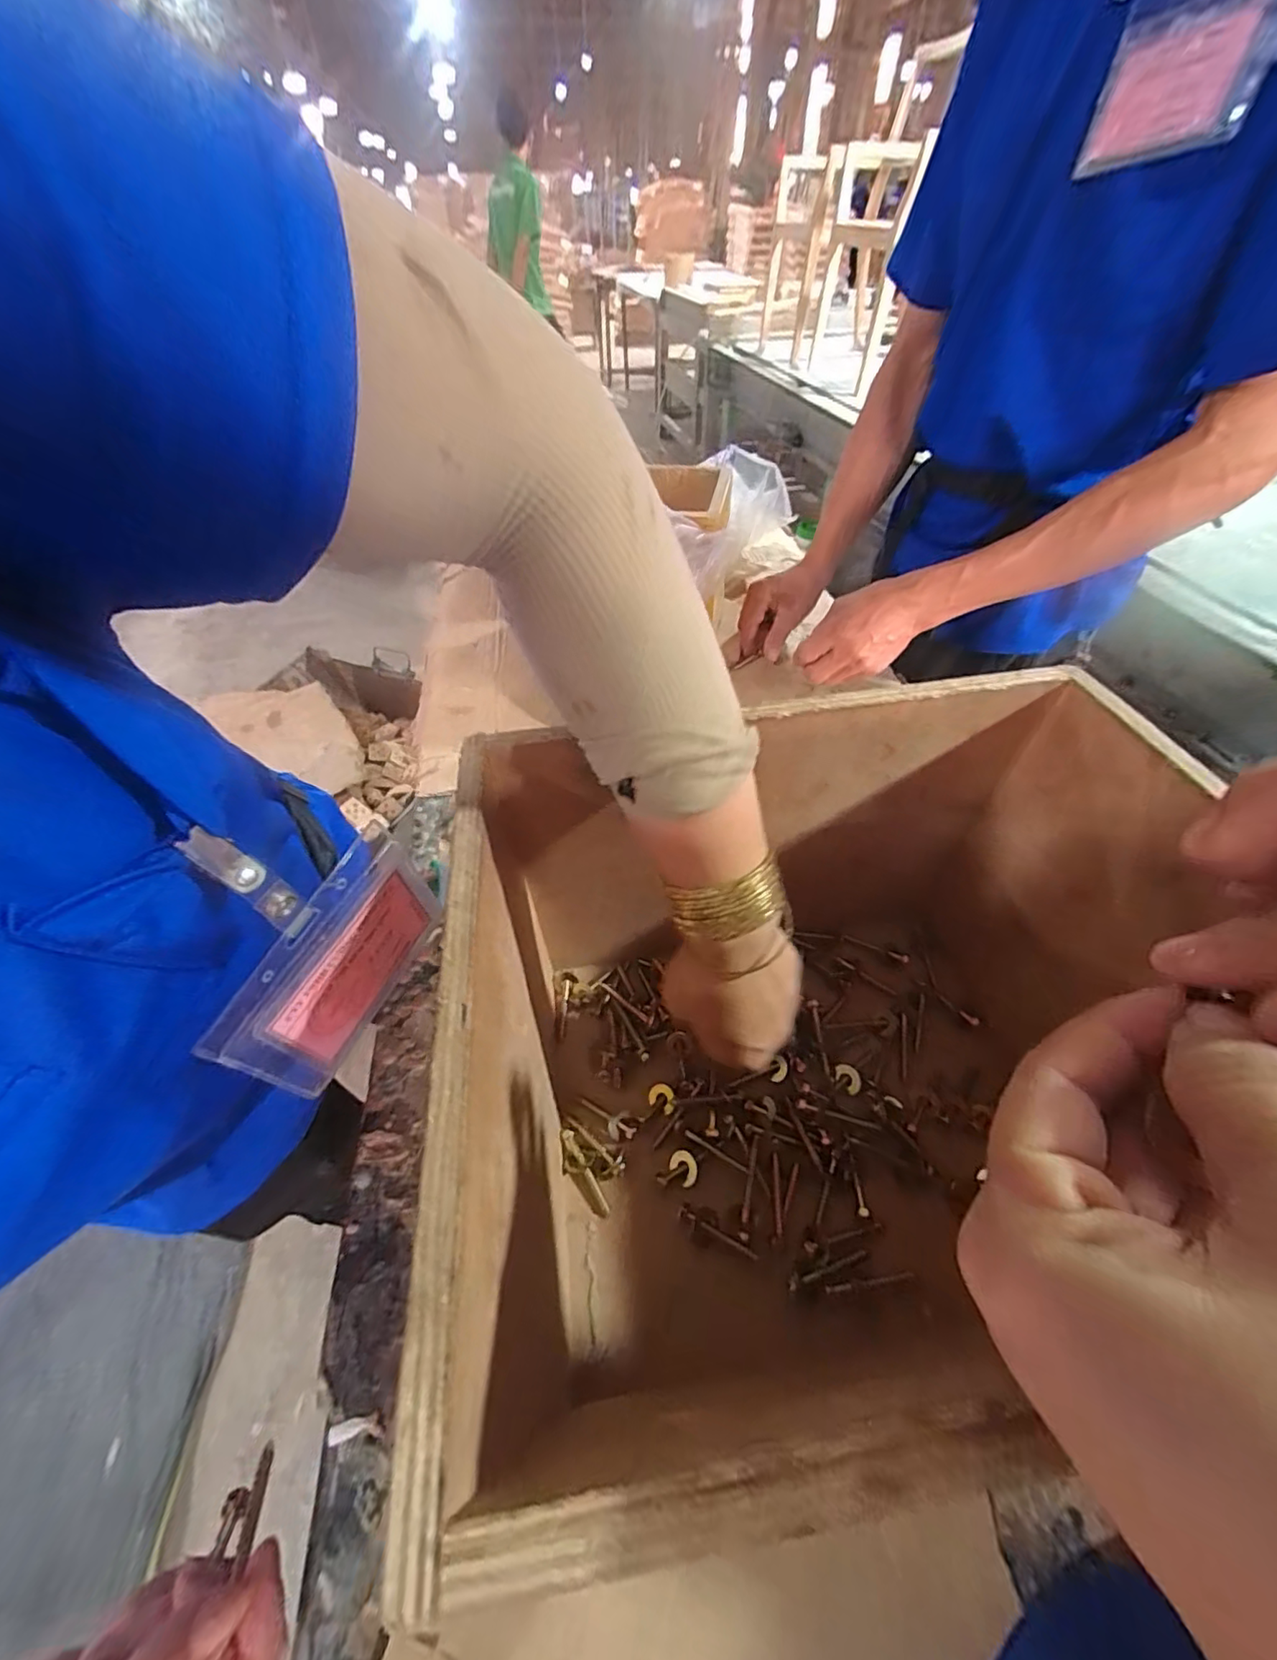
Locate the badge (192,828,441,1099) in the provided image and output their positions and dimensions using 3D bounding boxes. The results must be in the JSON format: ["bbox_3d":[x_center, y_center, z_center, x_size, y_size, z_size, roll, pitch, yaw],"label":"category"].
[{"bbox_3d":[-0.129,0.059,0.243,0.007,0.086,0.100,17,51,16],"label":"badge"}]

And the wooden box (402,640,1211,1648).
[{"bbox_3d":[0.095,0.100,0.283,0.319,0.233,0.250,-9,50,-5],"label":"wooden box"}]

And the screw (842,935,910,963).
[{"bbox_3d":[0.182,0.091,0.429,0.049,0.005,0.005,21,54,19],"label":"screw"}]

